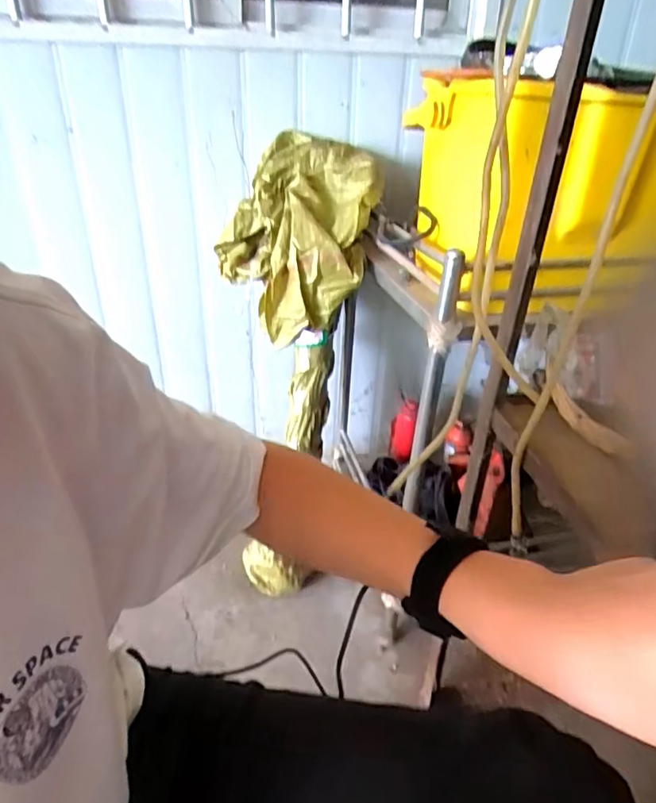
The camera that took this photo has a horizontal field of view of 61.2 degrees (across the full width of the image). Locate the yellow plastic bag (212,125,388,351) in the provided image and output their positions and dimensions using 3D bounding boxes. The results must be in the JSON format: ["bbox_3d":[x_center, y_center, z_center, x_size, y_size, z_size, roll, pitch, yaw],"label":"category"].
[{"bbox_3d":[-0.060,-0.292,0.991,0.270,0.282,0.251,-4,32,-9],"label":"yellow plastic bag"}]

